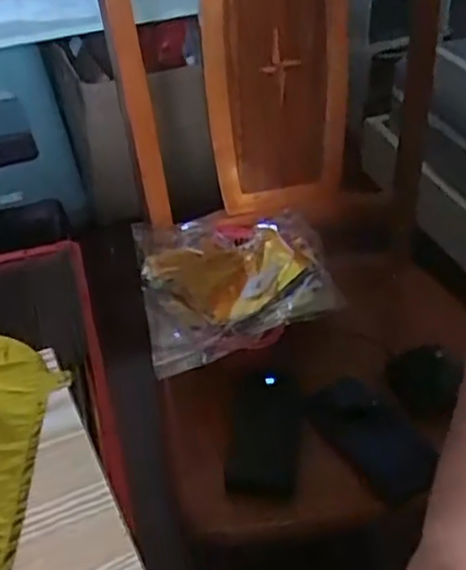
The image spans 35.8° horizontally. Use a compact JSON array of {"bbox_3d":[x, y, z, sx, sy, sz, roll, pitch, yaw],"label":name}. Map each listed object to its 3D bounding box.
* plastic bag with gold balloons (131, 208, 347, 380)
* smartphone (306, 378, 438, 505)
[{"bbox_3d":[0.005,-0.016,0.885,0.233,0.063,0.283,-9,42,-7],"label":"plastic bag with gold balloons"},{"bbox_3d":[0.153,0.166,0.798,0.078,0.012,0.159,-26,46,-25],"label":"smartphone"}]

